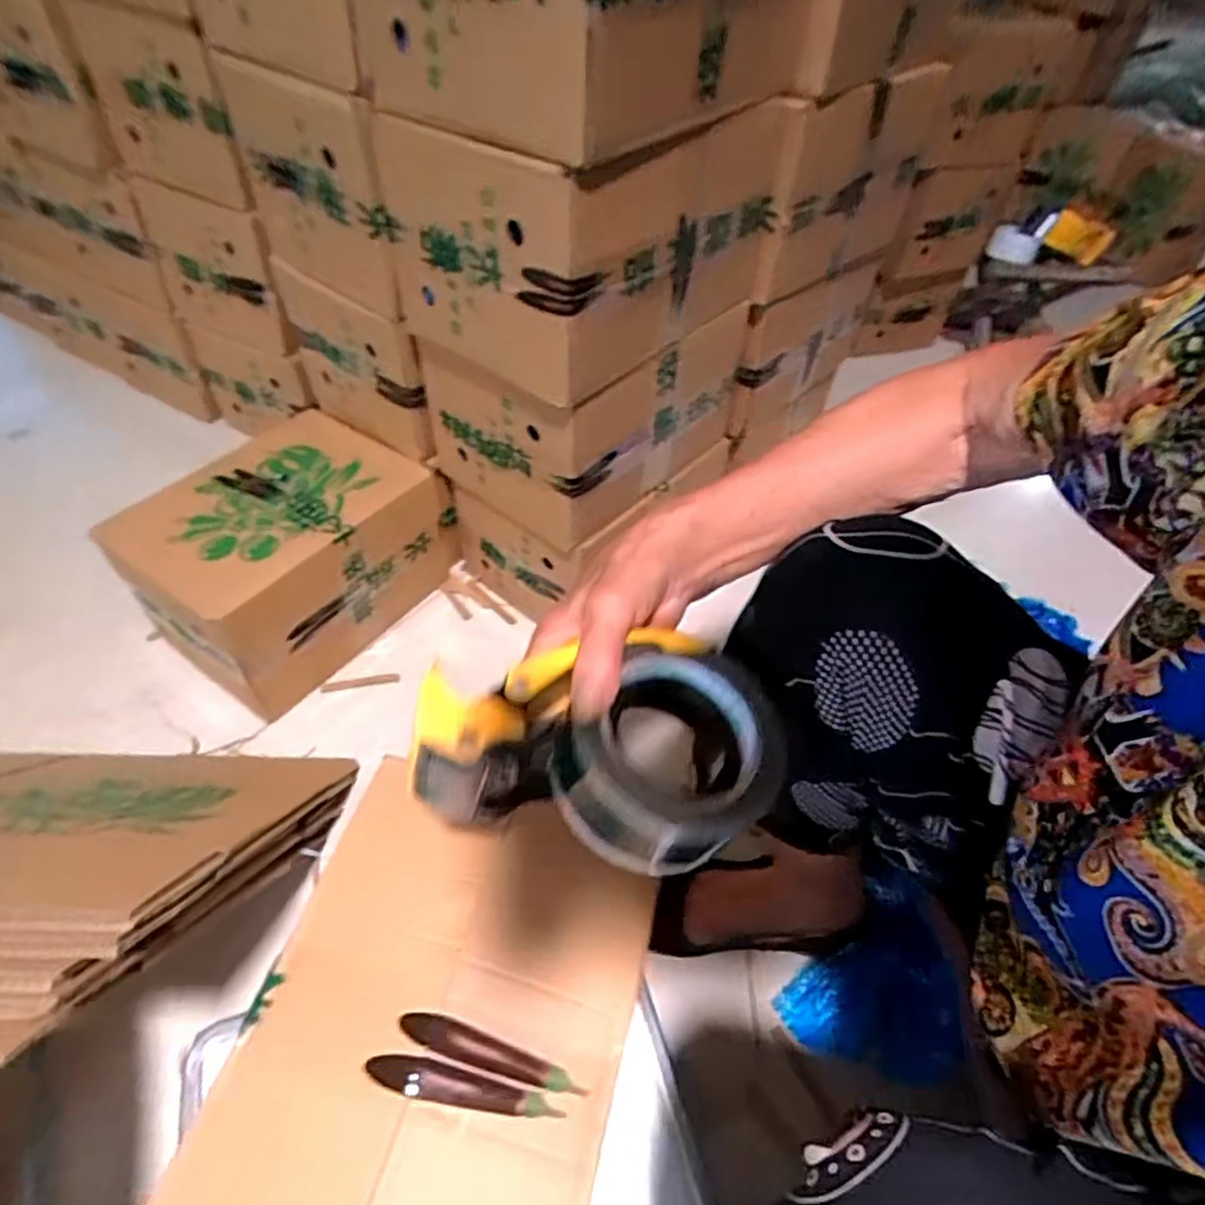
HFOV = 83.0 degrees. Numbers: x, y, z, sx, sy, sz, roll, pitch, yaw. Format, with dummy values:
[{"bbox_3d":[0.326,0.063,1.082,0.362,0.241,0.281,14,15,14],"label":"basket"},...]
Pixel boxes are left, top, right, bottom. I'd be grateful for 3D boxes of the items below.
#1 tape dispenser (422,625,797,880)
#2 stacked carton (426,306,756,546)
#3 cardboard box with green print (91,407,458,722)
[{"bbox_3d":[0.001,0.066,0.335,0.163,0.082,0.104,0,48,-6],"label":"tape dispenser"},{"bbox_3d":[-0.017,-0.233,0.770,0.219,0.175,0.297,34,53,21],"label":"stacked carton"},{"bbox_3d":[-0.361,-0.059,0.818,0.212,0.190,0.313,30,51,18],"label":"cardboard box with green print"}]

